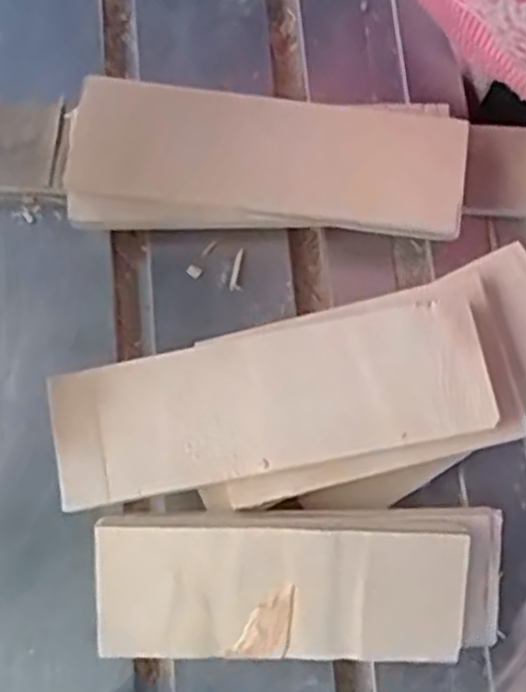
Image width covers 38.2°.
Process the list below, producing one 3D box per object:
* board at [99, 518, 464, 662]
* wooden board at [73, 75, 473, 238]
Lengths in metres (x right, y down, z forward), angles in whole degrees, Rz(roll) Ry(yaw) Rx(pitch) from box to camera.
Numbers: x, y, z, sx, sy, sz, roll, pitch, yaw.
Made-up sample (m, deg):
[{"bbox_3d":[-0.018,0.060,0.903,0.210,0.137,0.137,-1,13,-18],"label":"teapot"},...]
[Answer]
[{"bbox_3d":[0.008,0.126,0.391,0.184,0.008,0.073,1,100,0],"label":"board"},{"bbox_3d":[0.001,-0.113,0.444,0.225,0.016,0.077,6,75,4],"label":"wooden board"}]

